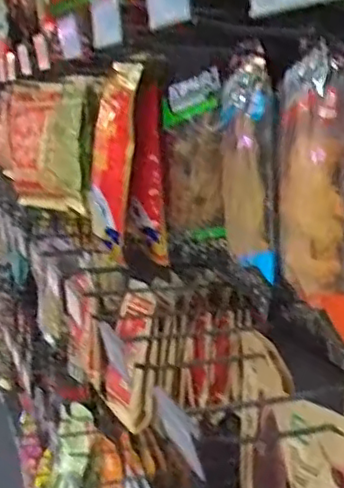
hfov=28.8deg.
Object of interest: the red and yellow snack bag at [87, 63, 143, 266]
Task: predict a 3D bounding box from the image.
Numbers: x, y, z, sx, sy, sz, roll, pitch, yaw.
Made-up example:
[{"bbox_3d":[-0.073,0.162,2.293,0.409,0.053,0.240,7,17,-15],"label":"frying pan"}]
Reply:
[{"bbox_3d":[-0.082,-0.122,0.941,0.073,0.247,0.171,-2,11,-6],"label":"red and yellow snack bag"}]

